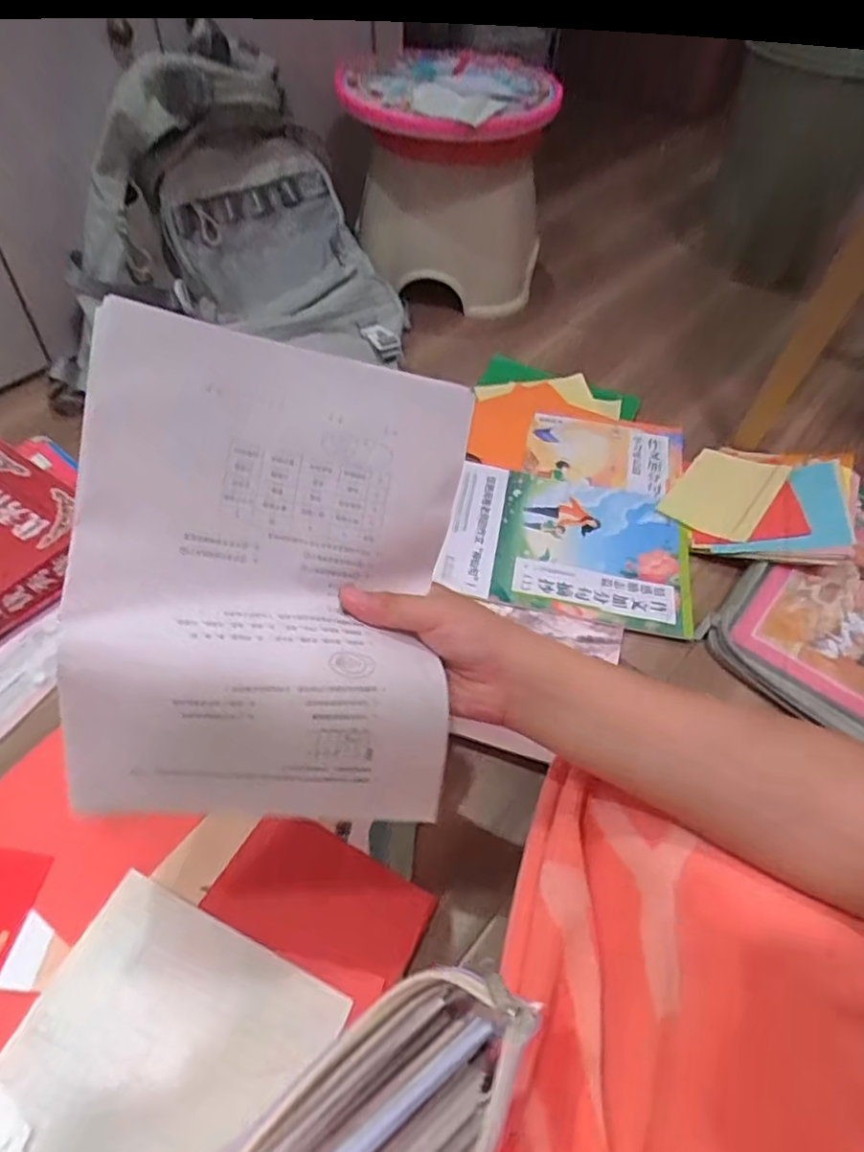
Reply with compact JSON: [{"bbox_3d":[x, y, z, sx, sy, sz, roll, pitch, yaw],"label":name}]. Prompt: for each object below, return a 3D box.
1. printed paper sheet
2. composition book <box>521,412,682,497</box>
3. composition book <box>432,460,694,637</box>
[{"bbox_3d":[-0.082,0.003,0.356,0.192,0.028,0.247,6,87,-19],"label":"printed paper sheet"},{"bbox_3d":[0.201,-0.147,0.789,0.174,0.017,0.119,12,54,7],"label":"composition book"},{"bbox_3d":[0.141,-0.040,0.691,0.241,0.016,0.188,10,51,7],"label":"composition book"}]

